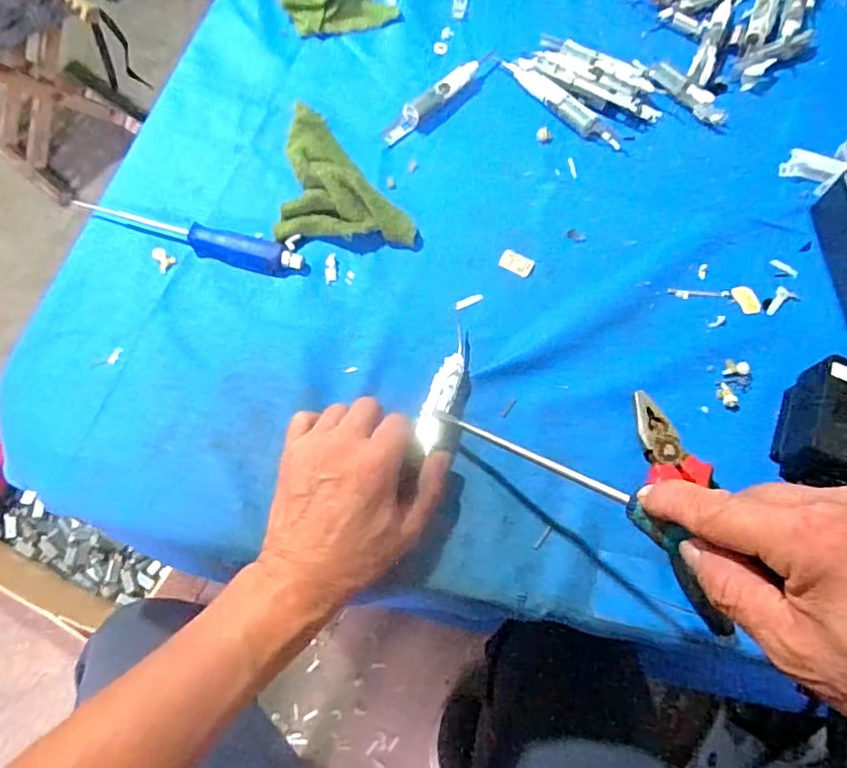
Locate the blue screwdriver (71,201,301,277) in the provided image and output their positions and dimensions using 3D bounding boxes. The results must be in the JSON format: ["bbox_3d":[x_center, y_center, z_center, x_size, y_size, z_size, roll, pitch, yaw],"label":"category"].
[{"bbox_3d":[-0.184,-0.115,0.450,0.182,0.017,0.023,14,66,4],"label":"blue screwdriver"}]

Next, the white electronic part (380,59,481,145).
[{"bbox_3d":[0.007,-0.258,0.526,0.017,0.018,0.118,40,70,15],"label":"white electronic part"}]

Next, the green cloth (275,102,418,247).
[{"bbox_3d":[-0.060,-0.181,0.479,0.105,0.035,0.138,1,65,-2],"label":"green cloth"}]

